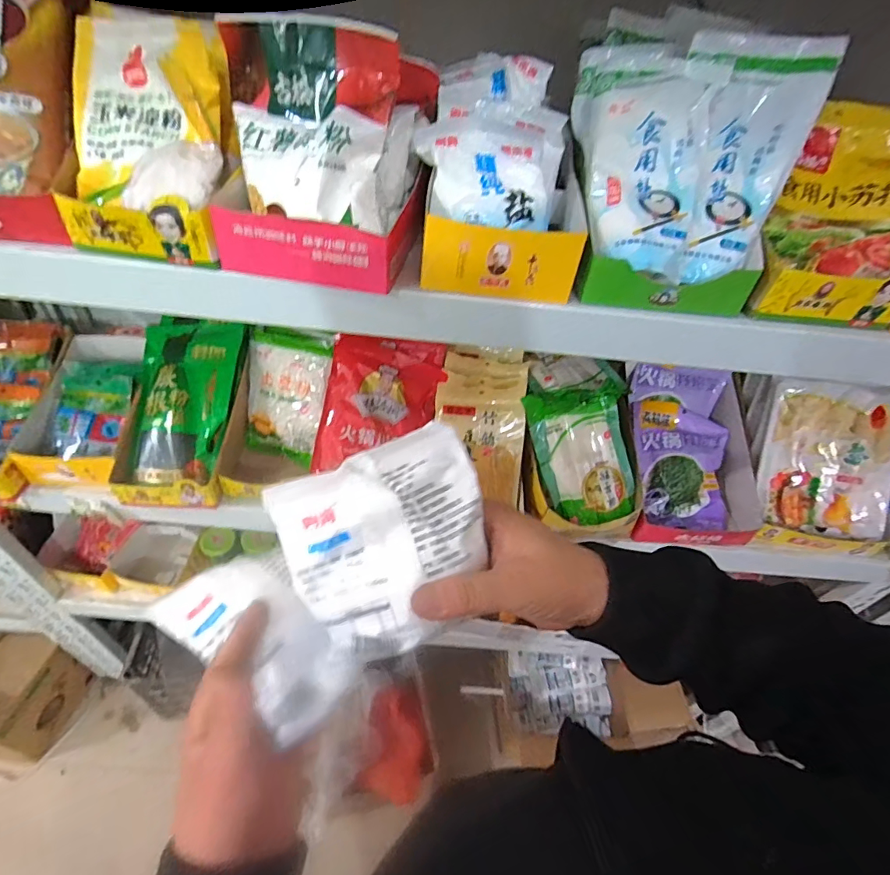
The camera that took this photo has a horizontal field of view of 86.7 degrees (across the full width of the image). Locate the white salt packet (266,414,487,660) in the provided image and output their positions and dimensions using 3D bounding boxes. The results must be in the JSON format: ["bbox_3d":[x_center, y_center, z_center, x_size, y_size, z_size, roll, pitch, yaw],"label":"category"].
[{"bbox_3d":[-0.029,0.062,0.275,0.114,0.024,0.112,-23,88,-6],"label":"white salt packet"}]

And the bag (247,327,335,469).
[{"bbox_3d":[-0.252,-0.069,0.746,0.140,0.200,0.022,13,11,14],"label":"bag"}]

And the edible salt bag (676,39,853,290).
[{"bbox_3d":[0.250,-0.233,0.402,0.097,0.183,0.032,5,15,-2],"label":"edible salt bag"}]

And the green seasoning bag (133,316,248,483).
[{"bbox_3d":[-0.388,-0.045,0.702,0.146,0.045,0.232,3,77,0],"label":"green seasoning bag"}]

